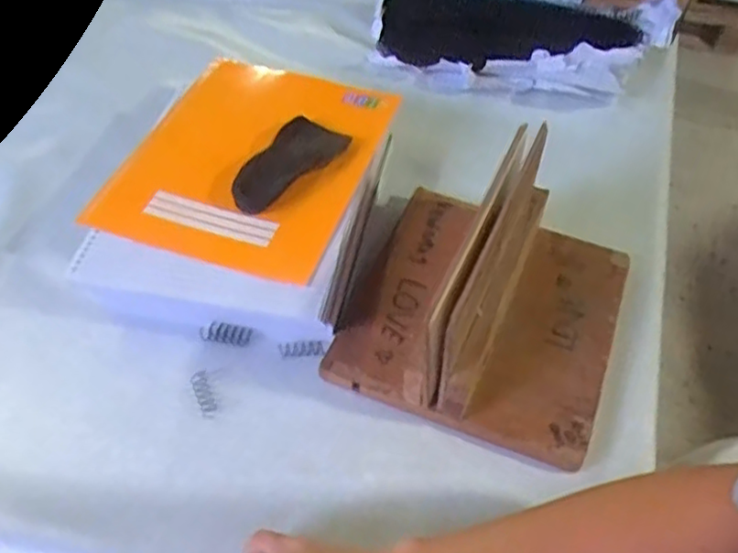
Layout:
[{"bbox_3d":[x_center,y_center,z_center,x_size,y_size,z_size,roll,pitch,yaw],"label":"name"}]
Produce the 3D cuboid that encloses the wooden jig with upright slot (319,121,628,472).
[{"bbox_3d":[0.097,-0.002,0.494,0.197,0.138,0.205,19,53,12],"label":"wooden jig with upright slot"}]

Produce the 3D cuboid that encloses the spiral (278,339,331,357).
[{"bbox_3d":[-0.052,0.057,0.521,0.040,0.009,0.011,-1,52,-4],"label":"spiral"}]

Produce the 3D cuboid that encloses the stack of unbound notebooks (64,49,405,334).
[{"bbox_3d":[-0.104,-0.082,0.577,0.217,0.089,0.270,12,52,6],"label":"stack of unbound notebooks"}]

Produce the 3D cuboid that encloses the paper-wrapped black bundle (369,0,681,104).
[{"bbox_3d":[0.162,-0.270,0.741,0.315,0.092,0.149,14,52,8],"label":"paper-wrapped black bundle"}]

